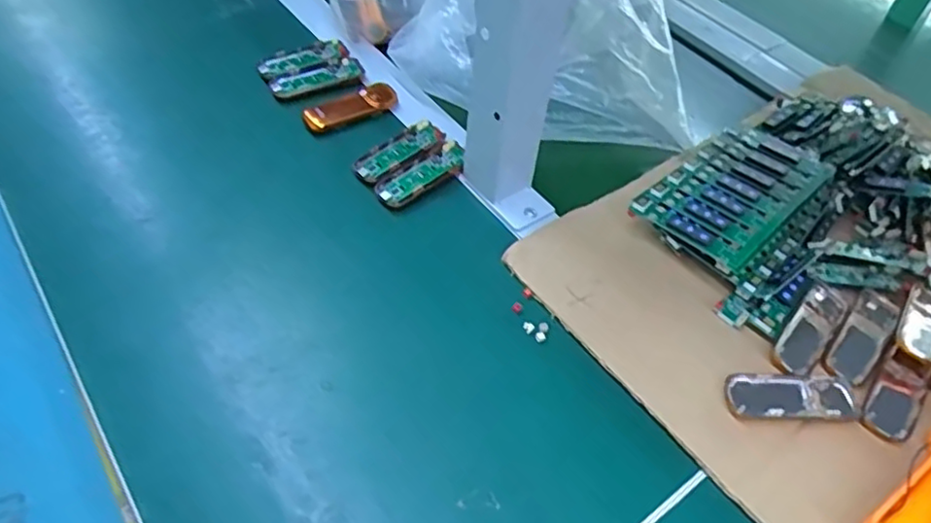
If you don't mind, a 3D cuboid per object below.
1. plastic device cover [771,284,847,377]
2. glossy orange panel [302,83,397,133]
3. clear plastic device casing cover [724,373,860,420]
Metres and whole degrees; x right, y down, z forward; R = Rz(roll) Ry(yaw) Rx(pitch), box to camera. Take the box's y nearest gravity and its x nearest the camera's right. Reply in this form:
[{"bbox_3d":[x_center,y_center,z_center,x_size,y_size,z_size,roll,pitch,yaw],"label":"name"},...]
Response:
[{"bbox_3d":[0.232,0.046,0.433,0.027,0.007,0.083,35,58,22],"label":"plastic device cover"},{"bbox_3d":[-0.099,-0.132,0.555,0.084,0.017,0.028,-27,59,-22],"label":"glossy orange panel"},{"bbox_3d":[0.204,0.084,0.404,0.084,0.005,0.029,1,52,-3],"label":"clear plastic device casing cover"}]

